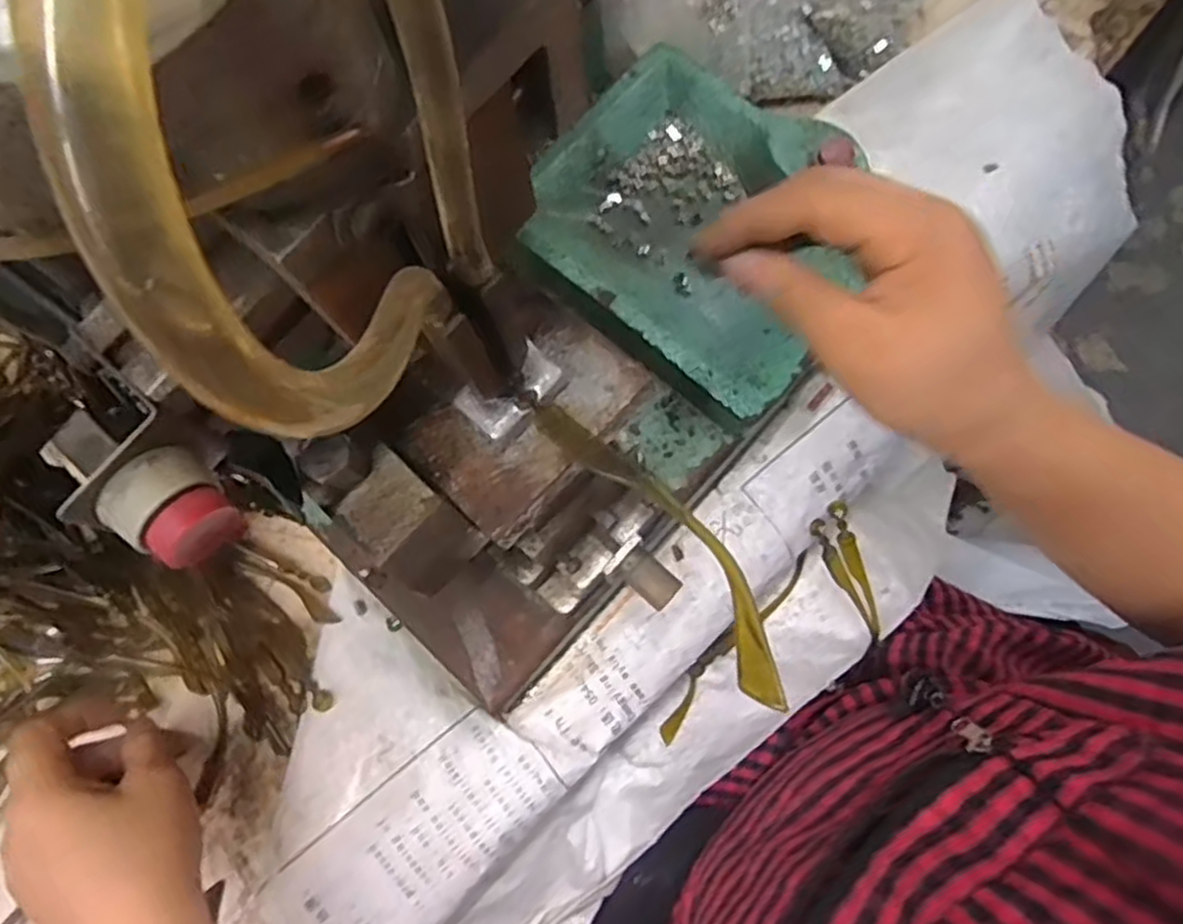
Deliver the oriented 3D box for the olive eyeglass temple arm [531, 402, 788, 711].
[{"bbox_3d":[0.020,0.019,0.221,0.020,0.006,0.121,-35,57,-8],"label":"olive eyeglass temple arm"}]

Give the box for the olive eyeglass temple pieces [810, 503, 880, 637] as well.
[{"bbox_3d":[0.169,0.075,0.479,0.024,0.009,0.112,-32,116,-7],"label":"olive eyeglass temple pieces"}]

